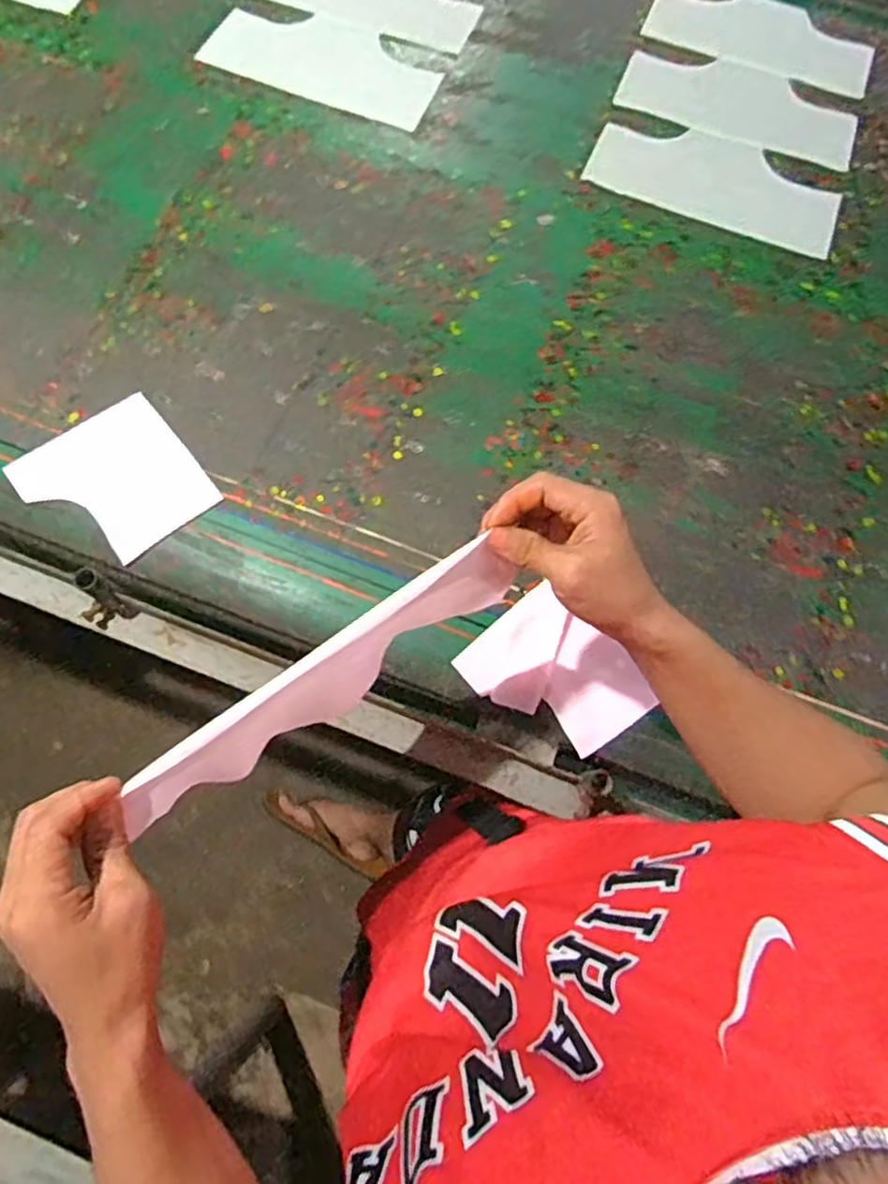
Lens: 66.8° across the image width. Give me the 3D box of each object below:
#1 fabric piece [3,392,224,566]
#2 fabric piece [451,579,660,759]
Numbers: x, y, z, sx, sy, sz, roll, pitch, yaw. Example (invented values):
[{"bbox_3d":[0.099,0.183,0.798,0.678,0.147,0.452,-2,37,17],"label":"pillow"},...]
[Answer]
[{"bbox_3d":[-0.318,-0.107,0.650,0.146,0.005,0.153,-37,76,-14],"label":"fabric piece"},{"bbox_3d":[0.102,0.079,0.613,0.118,0.020,0.148,-42,81,-3],"label":"fabric piece"}]

